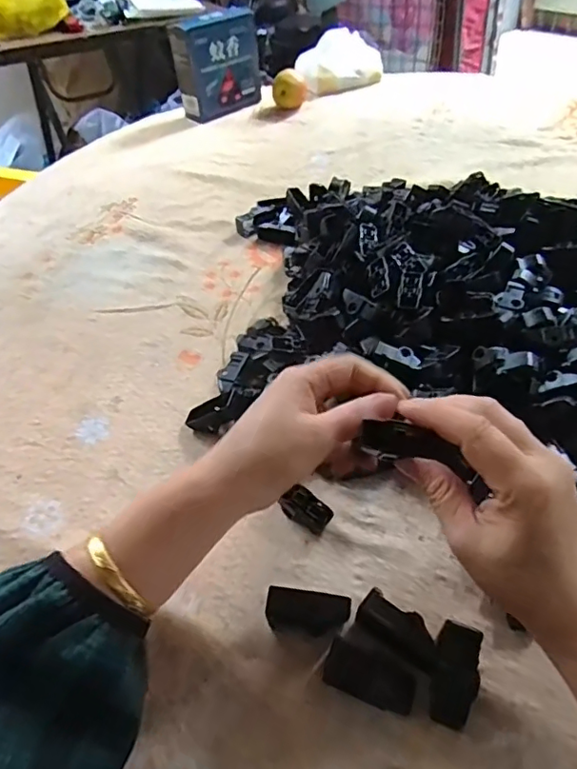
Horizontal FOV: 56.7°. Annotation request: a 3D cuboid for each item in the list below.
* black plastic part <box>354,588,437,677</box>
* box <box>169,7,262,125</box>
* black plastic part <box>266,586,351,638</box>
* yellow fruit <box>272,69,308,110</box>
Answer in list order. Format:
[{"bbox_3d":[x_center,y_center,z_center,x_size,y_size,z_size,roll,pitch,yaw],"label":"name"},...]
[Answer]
[{"bbox_3d":[0.064,0.142,0.307,0.048,0.022,0.019,25,54,26],"label":"black plastic part"},{"bbox_3d":[-0.120,-0.544,0.909,0.154,0.138,0.065,-33,52,-26],"label":"box"},{"bbox_3d":[0.012,0.136,0.319,0.048,0.022,0.018,3,47,8],"label":"black plastic part"},{"bbox_3d":[0.003,-0.517,0.932,0.059,0.058,0.064,0,46,4],"label":"yellow fruit"}]

